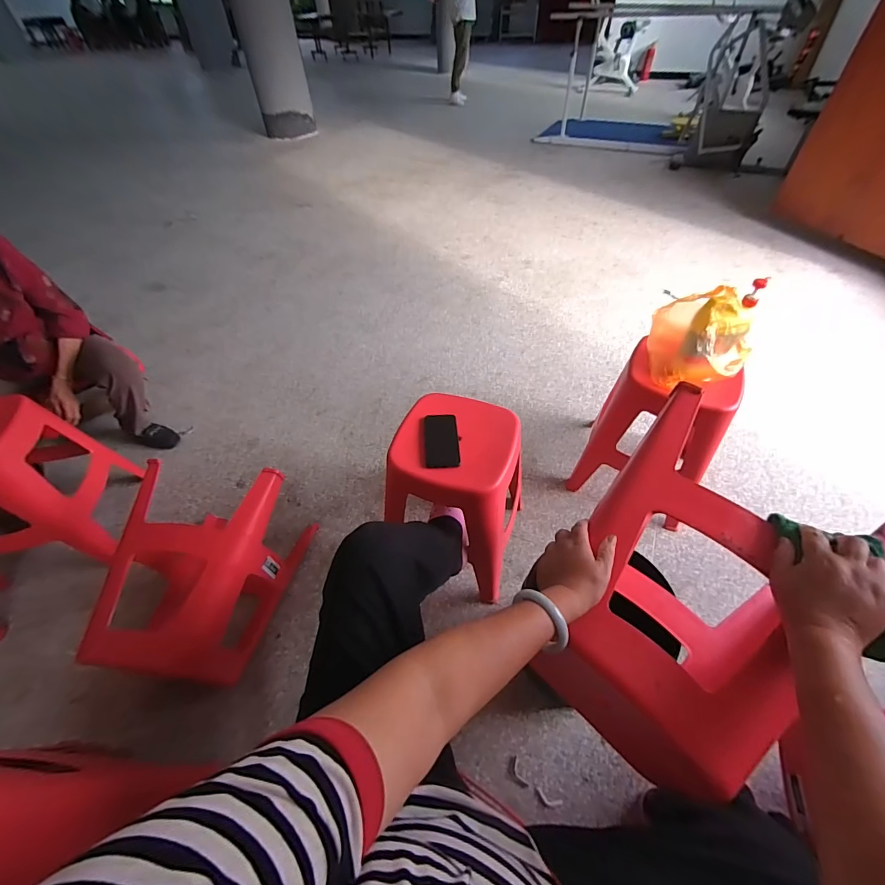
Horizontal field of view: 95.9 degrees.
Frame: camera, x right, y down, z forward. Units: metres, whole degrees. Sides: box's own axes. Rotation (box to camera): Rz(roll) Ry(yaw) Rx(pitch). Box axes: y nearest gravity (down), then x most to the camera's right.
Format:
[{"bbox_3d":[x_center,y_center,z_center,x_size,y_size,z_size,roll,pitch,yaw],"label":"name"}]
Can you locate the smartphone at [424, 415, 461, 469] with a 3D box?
[{"bbox_3d":[-0.002,-0.007,0.960,0.078,0.008,0.164,-3,50,-1],"label":"smartphone"}]

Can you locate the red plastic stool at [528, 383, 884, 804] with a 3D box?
[{"bbox_3d":[0.356,0.232,0.652,0.432,0.351,0.318,-35,57,-24],"label":"red plastic stool"}]

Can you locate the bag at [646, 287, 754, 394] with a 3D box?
[{"bbox_3d":[0.643,-0.252,0.994,0.233,0.206,0.144,20,54,17],"label":"bag"}]

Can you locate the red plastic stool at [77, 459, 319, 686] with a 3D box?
[{"bbox_3d":[-0.637,0.347,1.059,0.360,0.363,0.498,11,51,11],"label":"red plastic stool"}]

